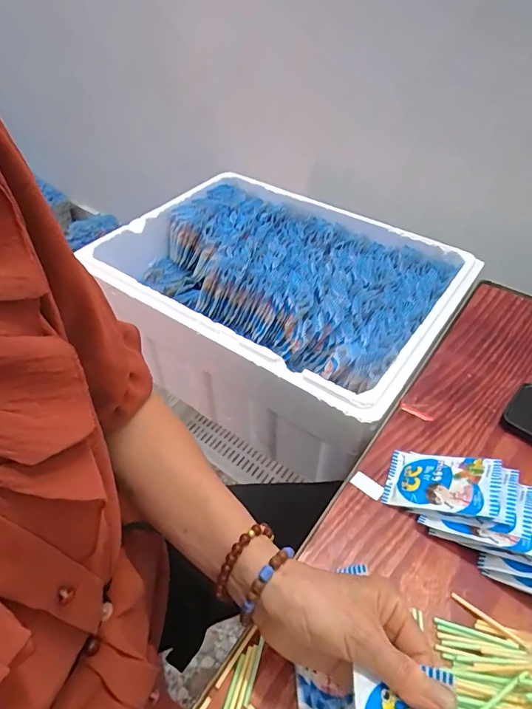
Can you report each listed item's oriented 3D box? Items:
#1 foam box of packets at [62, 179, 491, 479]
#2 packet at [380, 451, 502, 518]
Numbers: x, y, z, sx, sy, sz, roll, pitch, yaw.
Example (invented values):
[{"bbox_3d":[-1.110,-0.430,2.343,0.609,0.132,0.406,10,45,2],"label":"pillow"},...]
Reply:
[{"bbox_3d":[0.016,-0.096,0.773,0.559,0.194,0.410,29,51,24],"label":"foam box of packets"},{"bbox_3d":[0.171,0.126,0.423,0.102,0.013,0.062,-4,39,36],"label":"packet"}]

